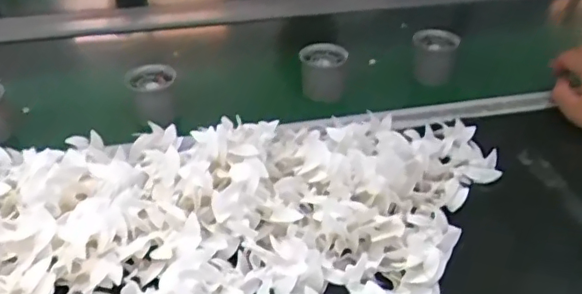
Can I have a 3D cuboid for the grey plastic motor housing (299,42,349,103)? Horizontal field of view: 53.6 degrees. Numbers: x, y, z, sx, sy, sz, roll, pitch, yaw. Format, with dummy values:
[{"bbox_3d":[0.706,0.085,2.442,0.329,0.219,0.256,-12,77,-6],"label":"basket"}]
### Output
[{"bbox_3d":[0.038,-0.087,0.702,0.055,0.060,0.057,0,37,1],"label":"grey plastic motor housing"}]

